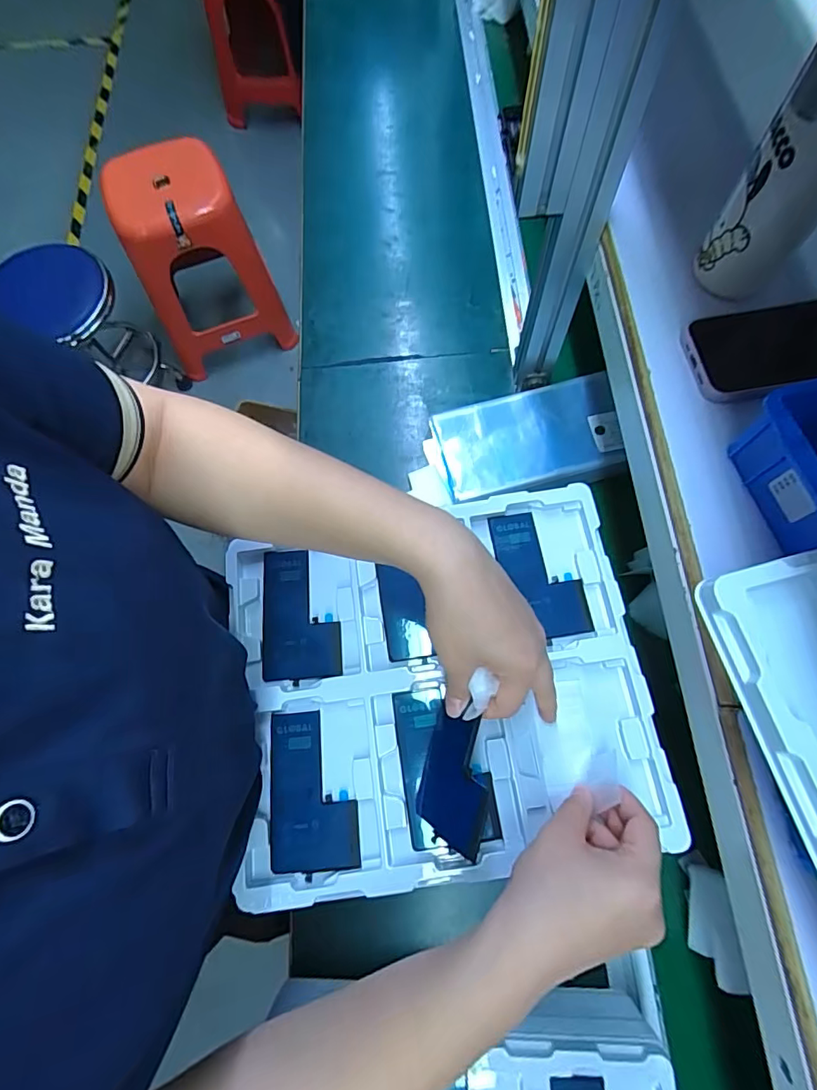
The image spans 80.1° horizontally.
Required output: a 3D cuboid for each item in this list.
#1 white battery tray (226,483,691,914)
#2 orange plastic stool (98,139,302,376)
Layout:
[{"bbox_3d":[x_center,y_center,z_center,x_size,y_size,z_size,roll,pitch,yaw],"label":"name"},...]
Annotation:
[{"bbox_3d":[0.020,0.105,0.385,0.313,0.021,0.270,-9,72,-1],"label":"white battery tray"},{"bbox_3d":[-0.596,-0.785,1.375,0.338,0.430,0.338,-29,73,-8],"label":"orange plastic stool"}]

